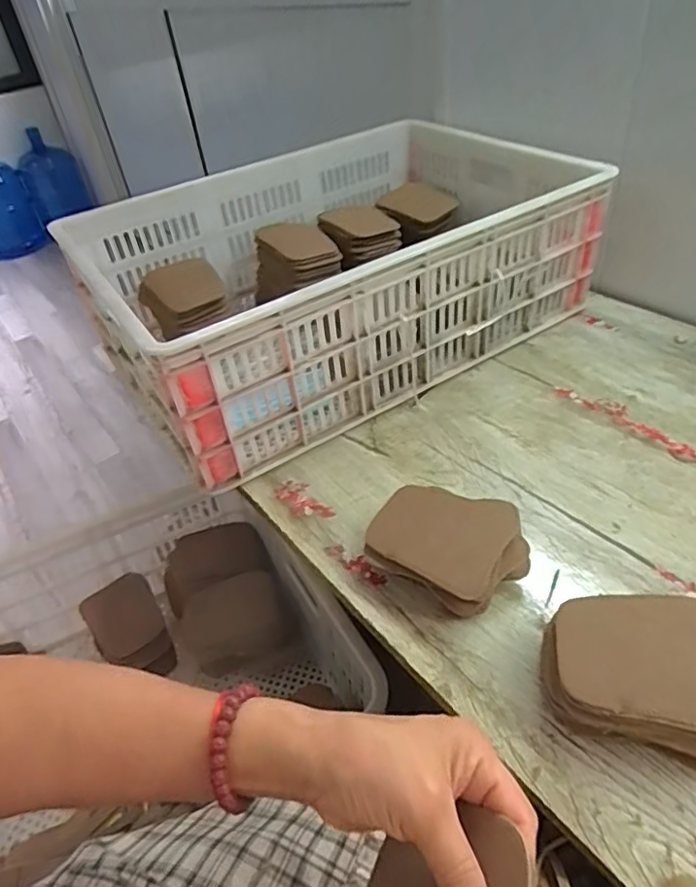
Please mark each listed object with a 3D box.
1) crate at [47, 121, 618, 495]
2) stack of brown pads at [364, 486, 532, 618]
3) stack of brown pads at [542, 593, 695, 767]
[{"bbox_3d":[-0.017,-0.254,0.812,0.635,0.189,0.442,-28,44,-22],"label":"crate"},{"bbox_3d":[0.083,0.088,0.503,0.129,0.061,0.094,20,47,28],"label":"stack of brown pads"},{"bbox_3d":[0.209,0.158,0.398,0.139,0.067,0.098,8,42,17],"label":"stack of brown pads"}]

